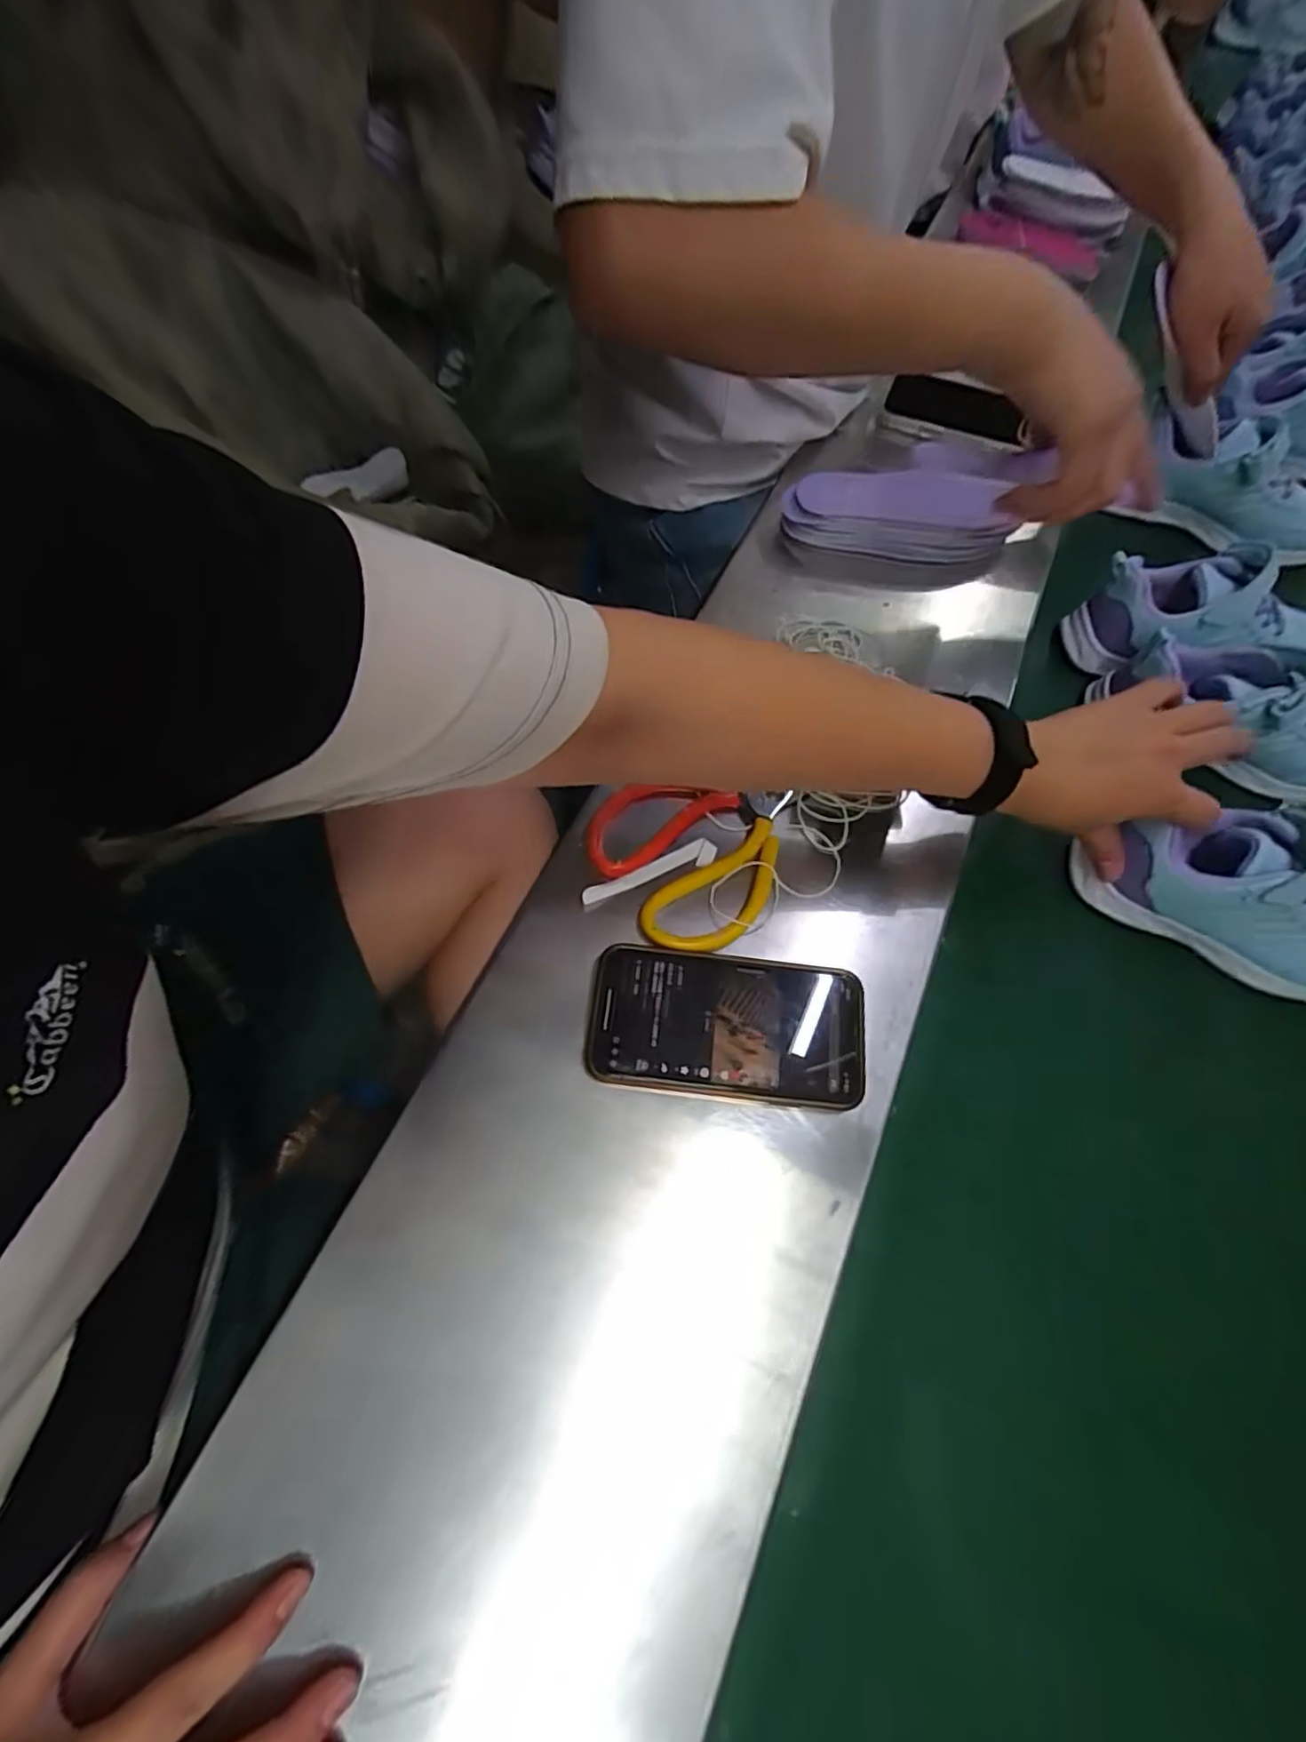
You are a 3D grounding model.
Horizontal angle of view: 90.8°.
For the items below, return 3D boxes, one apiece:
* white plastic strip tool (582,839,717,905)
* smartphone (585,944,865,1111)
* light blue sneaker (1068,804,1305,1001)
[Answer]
[{"bbox_3d":[-0.003,0.000,0.404,0.089,0.007,0.016,-18,68,-11],"label":"white plastic strip tool"},{"bbox_3d":[0.042,0.086,0.361,0.150,0.006,0.077,8,66,1],"label":"smartphone"},{"bbox_3d":[0.379,0.012,0.398,0.183,0.084,0.076,31,68,11],"label":"light blue sneaker"}]

